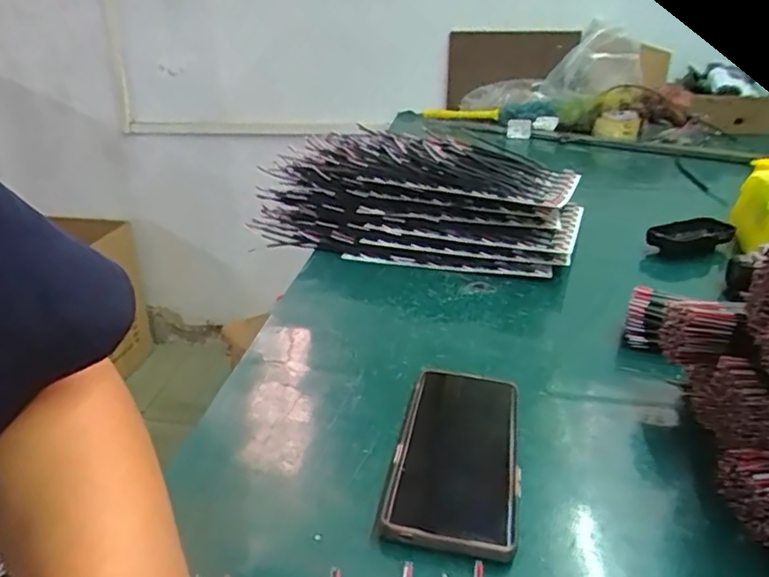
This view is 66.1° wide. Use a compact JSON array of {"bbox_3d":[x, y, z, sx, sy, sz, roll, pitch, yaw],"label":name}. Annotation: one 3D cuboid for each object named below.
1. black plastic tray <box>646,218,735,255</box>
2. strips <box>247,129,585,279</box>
[{"bbox_3d":[0.365,-0.059,0.717,0.093,0.043,0.043,6,27,10],"label":"black plastic tray"},{"bbox_3d":[0.035,-0.119,0.749,0.397,0.107,0.204,9,27,15],"label":"strips"}]

